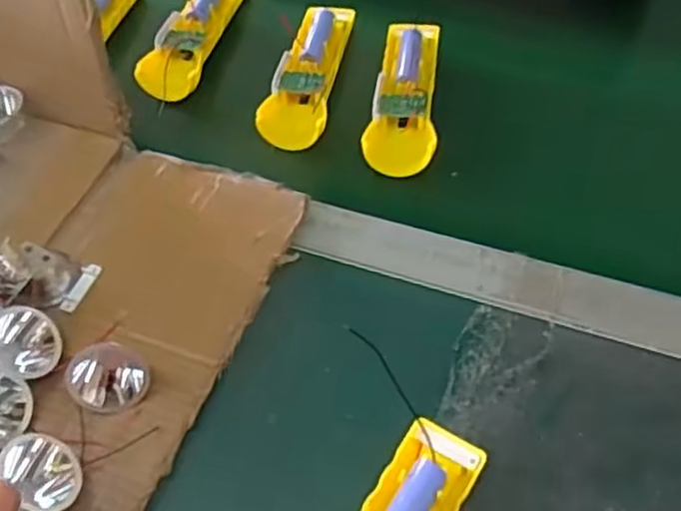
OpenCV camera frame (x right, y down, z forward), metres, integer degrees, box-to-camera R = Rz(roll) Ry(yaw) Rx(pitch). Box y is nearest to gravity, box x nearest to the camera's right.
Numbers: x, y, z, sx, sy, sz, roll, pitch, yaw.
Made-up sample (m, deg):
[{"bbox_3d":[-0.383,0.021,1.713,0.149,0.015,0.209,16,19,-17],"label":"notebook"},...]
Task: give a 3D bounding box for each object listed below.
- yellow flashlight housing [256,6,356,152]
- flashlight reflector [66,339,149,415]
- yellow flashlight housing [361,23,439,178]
[{"bbox_3d":[-0.024,-0.150,0.569,0.048,0.021,0.161,7,55,10],"label":"yellow flashlight housing"},{"bbox_3d":[-0.135,0.070,0.407,0.043,0.017,0.043,19,43,-18],"label":"flashlight reflector"},{"bbox_3d":[0.053,-0.128,0.546,0.050,0.018,0.154,6,55,9],"label":"yellow flashlight housing"}]

